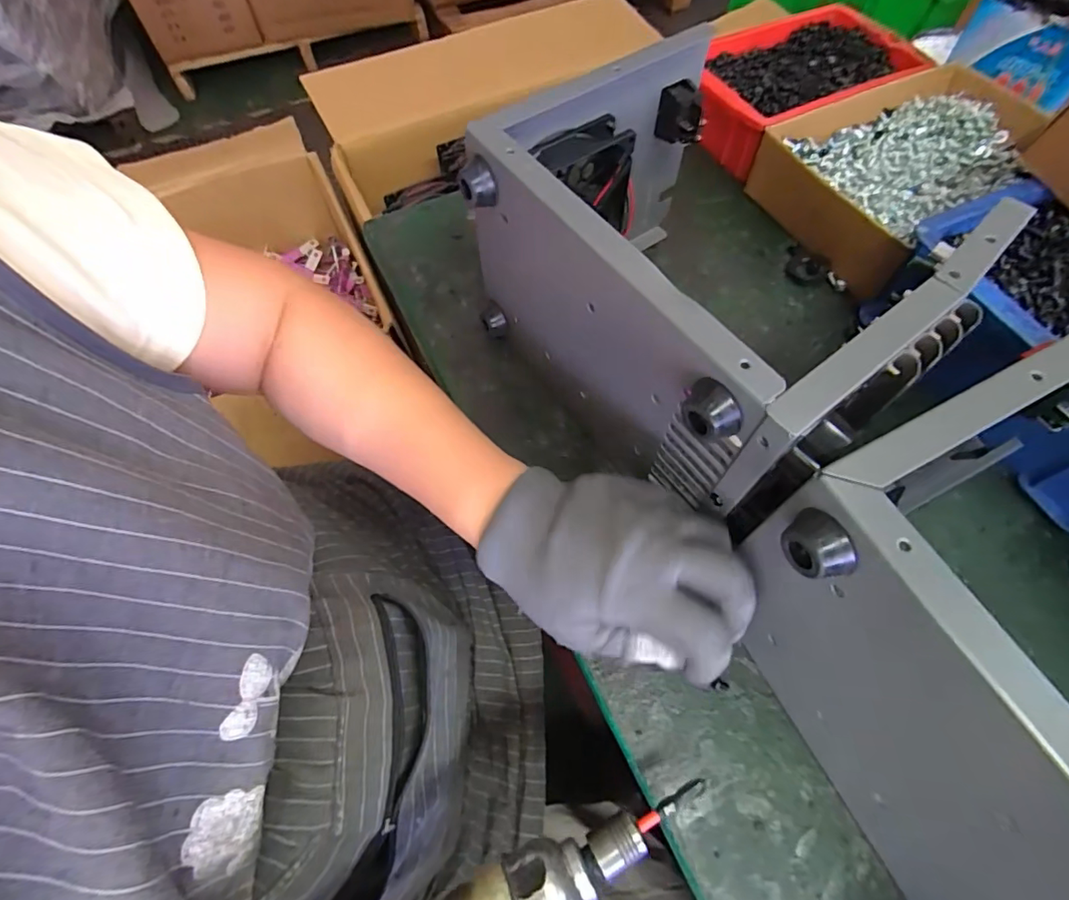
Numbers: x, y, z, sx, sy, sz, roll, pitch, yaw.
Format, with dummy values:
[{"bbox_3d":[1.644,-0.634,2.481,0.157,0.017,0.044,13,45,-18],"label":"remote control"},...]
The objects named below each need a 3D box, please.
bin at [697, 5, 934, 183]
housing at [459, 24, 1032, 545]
[{"bbox_3d":[0.239,-0.338,0.494,0.207,0.060,0.131,-25,65,-12],"label":"bin"},{"bbox_3d":[0.093,-0.098,0.312,0.186,0.139,0.228,-34,67,-15],"label":"housing"}]

